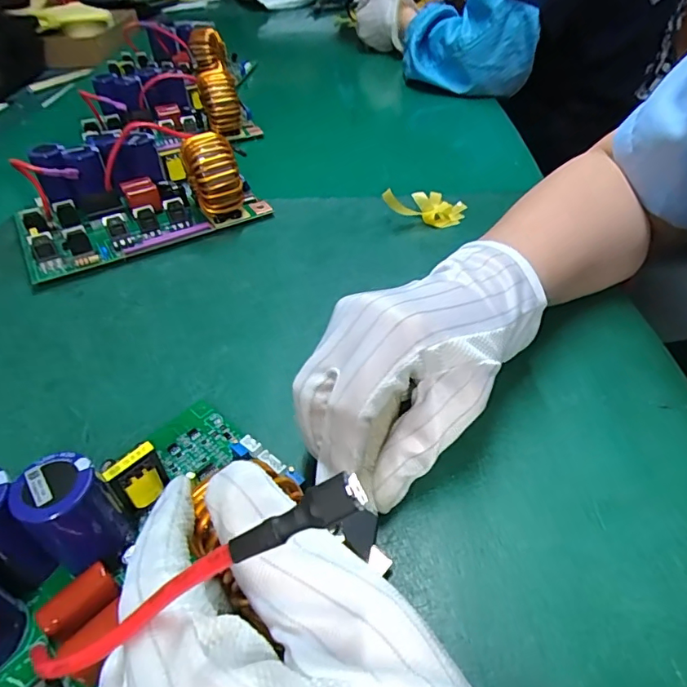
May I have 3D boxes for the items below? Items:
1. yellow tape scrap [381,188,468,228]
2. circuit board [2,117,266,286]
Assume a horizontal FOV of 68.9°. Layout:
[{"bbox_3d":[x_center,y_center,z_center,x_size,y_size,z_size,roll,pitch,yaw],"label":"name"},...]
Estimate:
[{"bbox_3d":[0.071,-0.123,0.430,0.066,0.025,0.045,8,45,10],"label":"yellow tape scrap"},{"bbox_3d":[-0.177,-0.134,0.422,0.191,0.065,0.122,-24,48,-21],"label":"circuit board"}]

